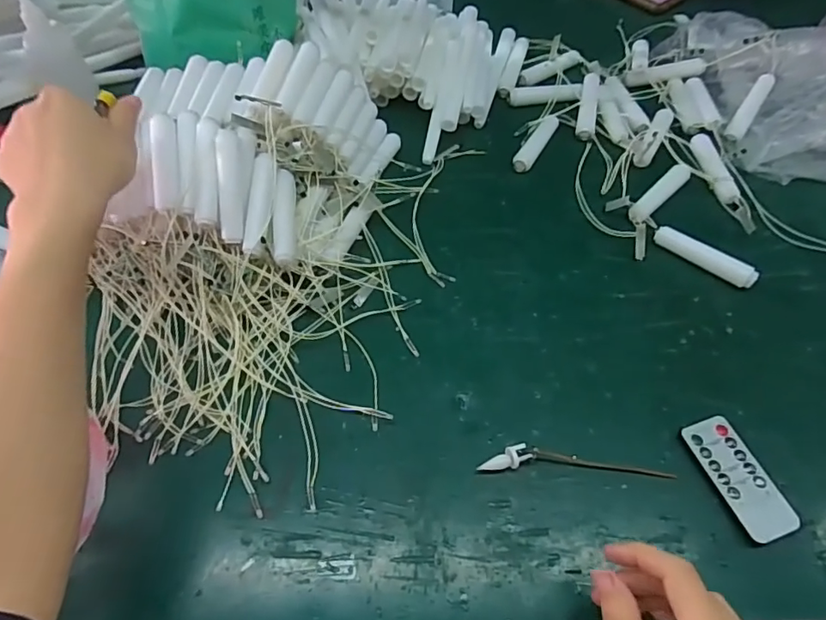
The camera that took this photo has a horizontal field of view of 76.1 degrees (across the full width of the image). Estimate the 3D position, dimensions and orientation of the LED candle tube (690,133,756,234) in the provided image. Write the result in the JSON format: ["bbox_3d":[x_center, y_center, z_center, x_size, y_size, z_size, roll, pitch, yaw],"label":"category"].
[{"bbox_3d":[0.307,-0.129,0.523,0.022,0.014,0.137,-3,55,-2],"label":"LED candle tube"}]

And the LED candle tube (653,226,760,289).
[{"bbox_3d":[0.260,-0.047,0.471,0.089,0.017,0.017,36,62,23],"label":"LED candle tube"}]

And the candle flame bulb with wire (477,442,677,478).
[{"bbox_3d":[0.115,0.105,0.371,0.134,0.012,0.018,2,55,1],"label":"candle flame bulb with wire"}]

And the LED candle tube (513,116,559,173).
[{"bbox_3d":[0.132,-0.177,0.562,0.019,0.013,0.089,27,59,18],"label":"LED candle tube"}]

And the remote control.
[{"bbox_3d":[0.225,0.115,0.366,0.036,0.006,0.082,-16,56,-11],"label":"remote control"}]

